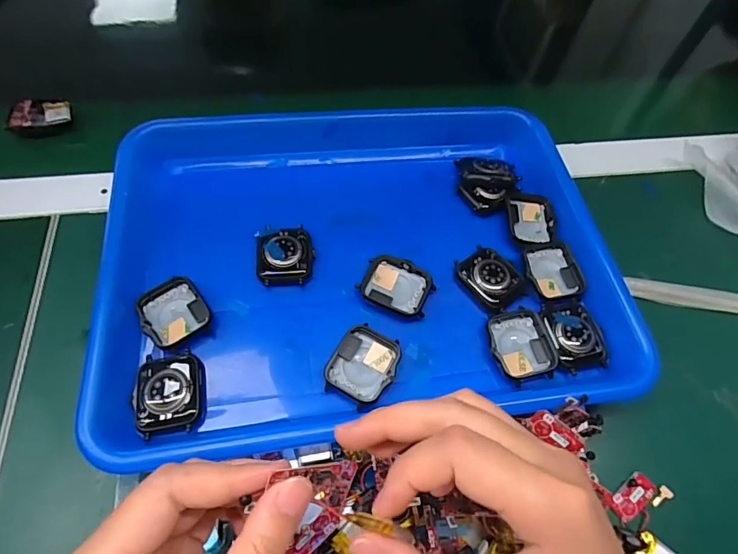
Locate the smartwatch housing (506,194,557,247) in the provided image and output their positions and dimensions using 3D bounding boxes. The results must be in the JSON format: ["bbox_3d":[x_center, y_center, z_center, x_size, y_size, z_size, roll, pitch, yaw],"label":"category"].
[{"bbox_3d":[0.121,-0.041,0.338,0.037,0.014,0.047,1,59,-3],"label":"smartwatch housing"}]

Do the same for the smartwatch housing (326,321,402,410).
[{"bbox_3d":[-0.003,0.053,0.273,0.037,0.008,0.046,26,60,11],"label":"smartwatch housing"}]

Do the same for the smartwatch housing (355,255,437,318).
[{"bbox_3d":[0.019,0.006,0.301,0.045,0.012,0.036,20,60,8],"label":"smartwatch housing"}]

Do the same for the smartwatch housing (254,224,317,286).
[{"bbox_3d":[-0.056,-0.014,0.305,0.037,0.015,0.044,-3,59,-6],"label":"smartwatch housing"}]

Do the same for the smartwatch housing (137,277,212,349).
[{"bbox_3d":[-0.120,0.022,0.278,0.037,0.010,0.039,-33,66,-21],"label":"smartwatch housing"}]

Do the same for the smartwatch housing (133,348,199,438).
[{"bbox_3d":[-0.113,0.065,0.255,0.034,0.012,0.044,-9,60,-9],"label":"smartwatch housing"}]

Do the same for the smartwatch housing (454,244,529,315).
[{"bbox_3d":[0.083,0.000,0.306,0.034,0.009,0.044,-28,65,-19],"label":"smartwatch housing"}]

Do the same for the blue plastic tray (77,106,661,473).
[{"bbox_3d":[-0.003,-0.031,0.316,0.327,0.033,0.269,-5,59,-7],"label":"blue plastic tray"}]

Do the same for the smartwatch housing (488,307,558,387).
[{"bbox_3d":[0.096,0.043,0.286,0.040,0.010,0.046,-8,60,-9],"label":"smartwatch housing"}]

